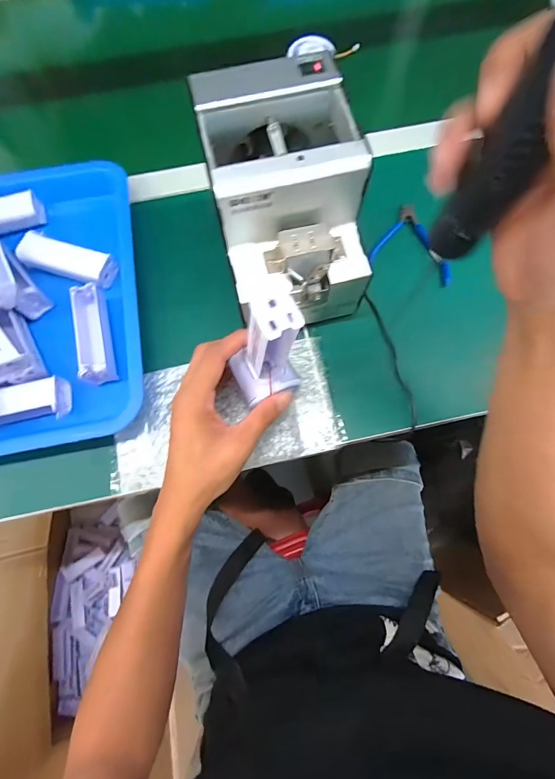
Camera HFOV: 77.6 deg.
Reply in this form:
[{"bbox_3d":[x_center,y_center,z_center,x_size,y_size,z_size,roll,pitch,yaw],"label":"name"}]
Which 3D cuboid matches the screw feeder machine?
[{"bbox_3d":[0.008,-0.167,0.332,0.125,0.149,0.174,-13,74,-3],"label":"screw feeder machine"}]

